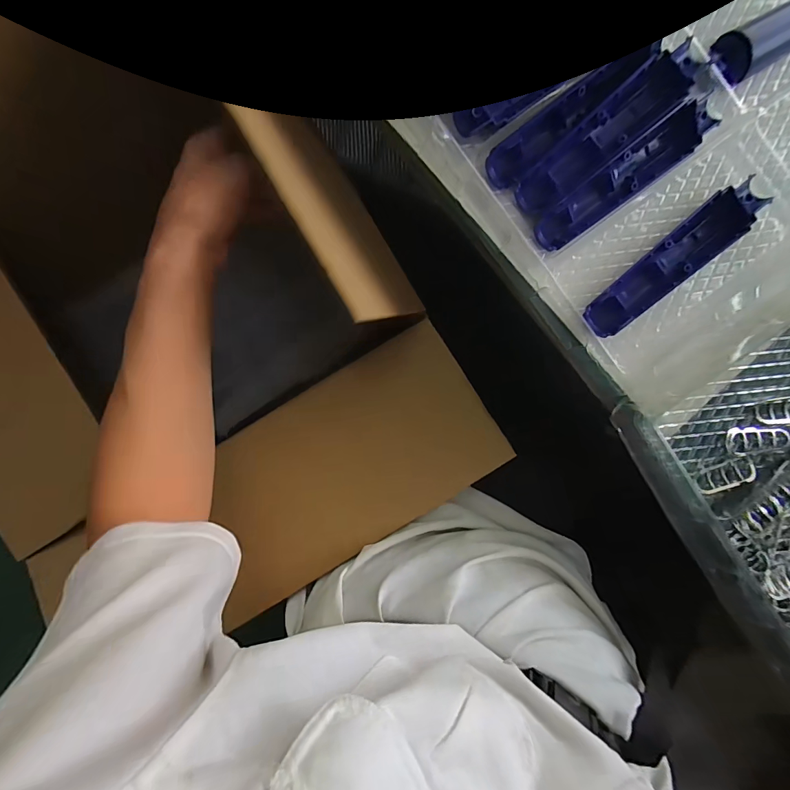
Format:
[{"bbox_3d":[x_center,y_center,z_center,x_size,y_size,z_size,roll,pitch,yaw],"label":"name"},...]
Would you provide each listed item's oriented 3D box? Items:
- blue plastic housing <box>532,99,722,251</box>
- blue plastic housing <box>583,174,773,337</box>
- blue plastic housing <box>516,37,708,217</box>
[{"bbox_3d":[0.185,-0.176,0.307,0.166,0.018,0.032,-37,92,-1],"label":"blue plastic housing"},{"bbox_3d":[0.222,-0.105,0.314,0.164,0.021,0.040,-41,92,-1],"label":"blue plastic housing"},{"bbox_3d":[0.168,-0.207,0.304,0.170,0.016,0.036,-41,92,-1],"label":"blue plastic housing"}]

